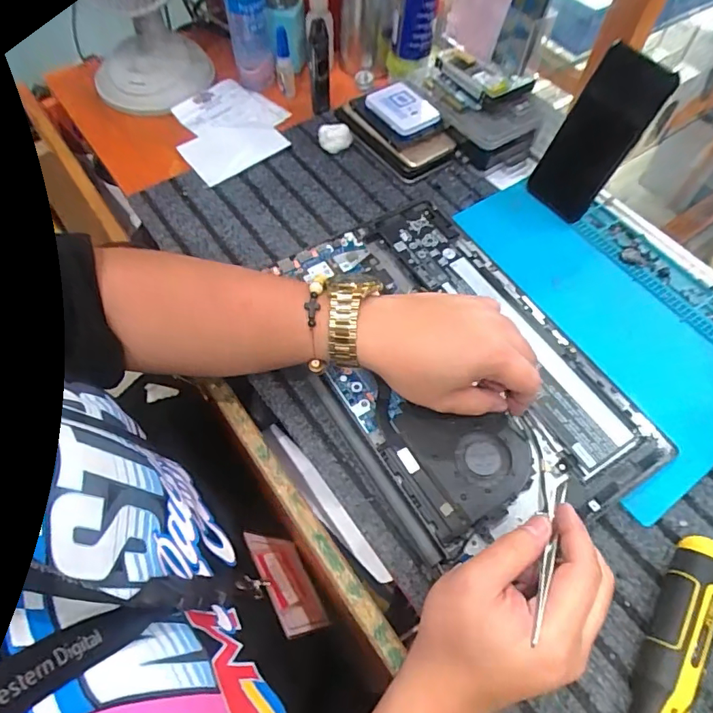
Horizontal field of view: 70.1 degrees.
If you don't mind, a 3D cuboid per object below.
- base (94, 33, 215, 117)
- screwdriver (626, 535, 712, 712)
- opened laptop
[{"bbox_3d":[-0.267,-0.378,0.668,0.151,0.046,0.132,-16,61,-11],"label":"base"},{"bbox_3d":[0.201,0.222,0.336,0.035,0.039,0.218,29,62,14],"label":"screwdriver"},{"bbox_3d":[0.084,0.002,0.470,0.228,0.015,0.344,-27,64,-17],"label":"opened laptop"}]

